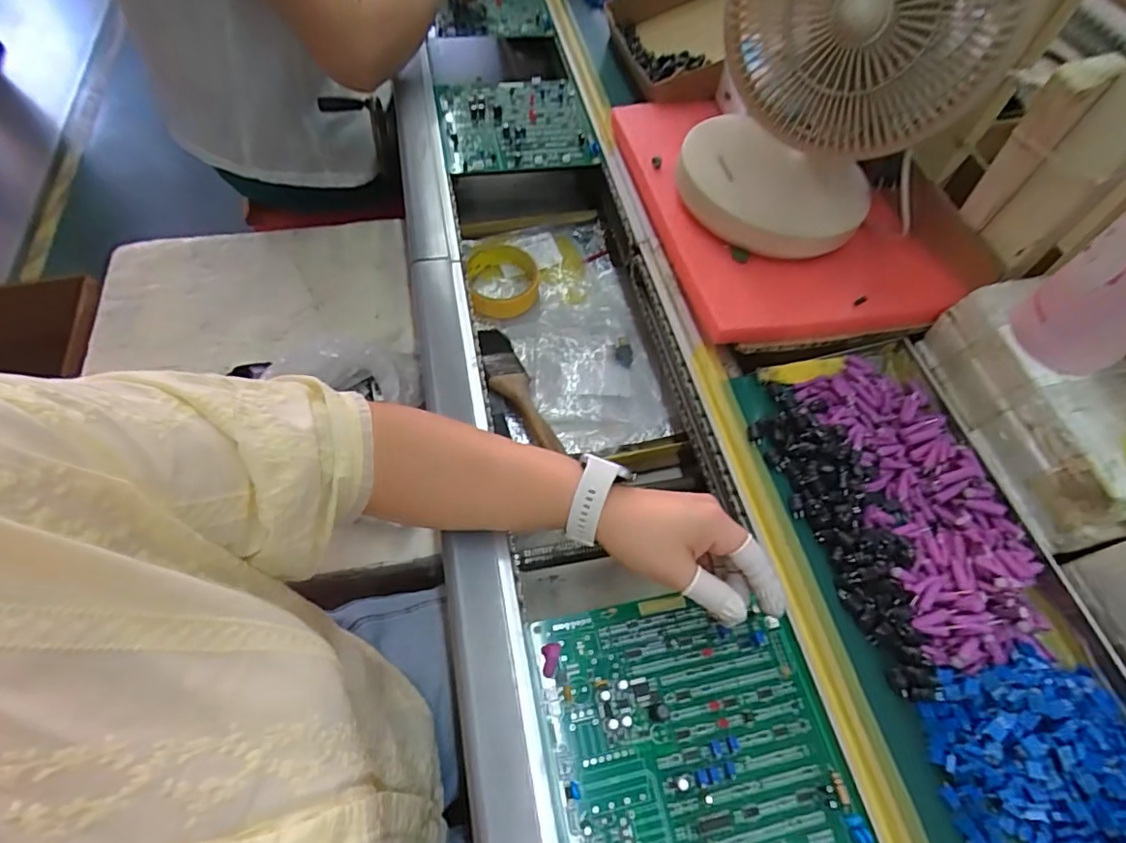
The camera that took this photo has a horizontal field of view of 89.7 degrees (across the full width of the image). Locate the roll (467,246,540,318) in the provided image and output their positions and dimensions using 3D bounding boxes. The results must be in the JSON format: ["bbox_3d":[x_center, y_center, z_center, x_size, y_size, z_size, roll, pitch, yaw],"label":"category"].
[{"bbox_3d":[-0.070,-0.162,0.660,0.083,0.033,0.085,1,59,-2],"label":"roll"}]

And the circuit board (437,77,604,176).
[{"bbox_3d":[-0.060,-0.371,0.694,0.177,0.022,0.155,-14,61,-11],"label":"circuit board"}]

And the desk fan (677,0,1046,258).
[{"bbox_3d":[0.225,-0.295,0.469,0.205,0.287,0.140,13,59,3],"label":"desk fan"}]

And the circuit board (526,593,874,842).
[{"bbox_3d":[0.082,0.203,0.367,0.183,0.014,0.172,-9,60,-8],"label":"circuit board"}]

